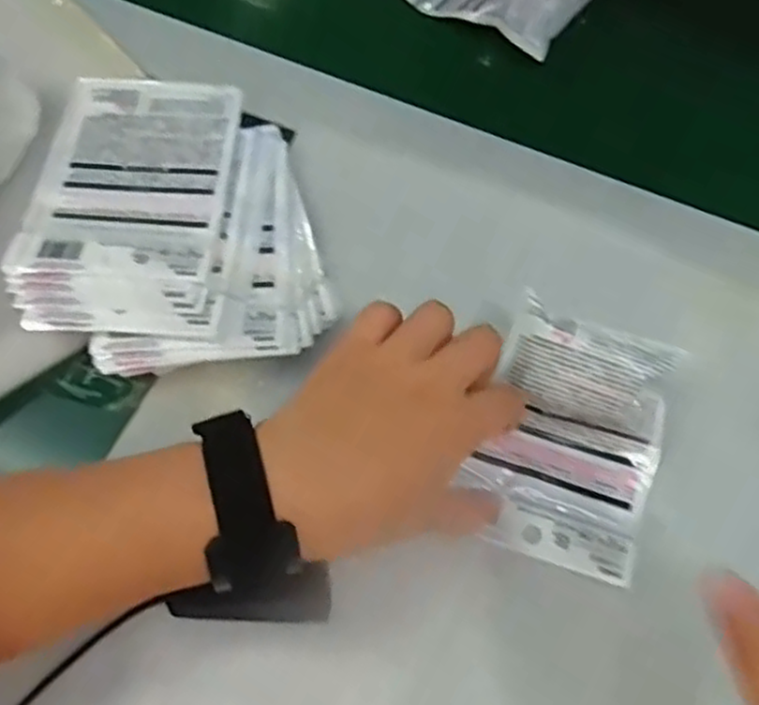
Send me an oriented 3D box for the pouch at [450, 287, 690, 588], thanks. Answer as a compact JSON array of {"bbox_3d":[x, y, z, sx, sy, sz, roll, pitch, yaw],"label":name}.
[{"bbox_3d":[0.096,0.043,0.370,0.088,0.042,0.113,19,67,7],"label":"pouch"}]

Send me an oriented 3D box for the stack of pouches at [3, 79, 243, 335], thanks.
[{"bbox_3d":[-0.139,-0.085,0.419,0.106,0.017,0.165,1,67,-2],"label":"stack of pouches"}]

